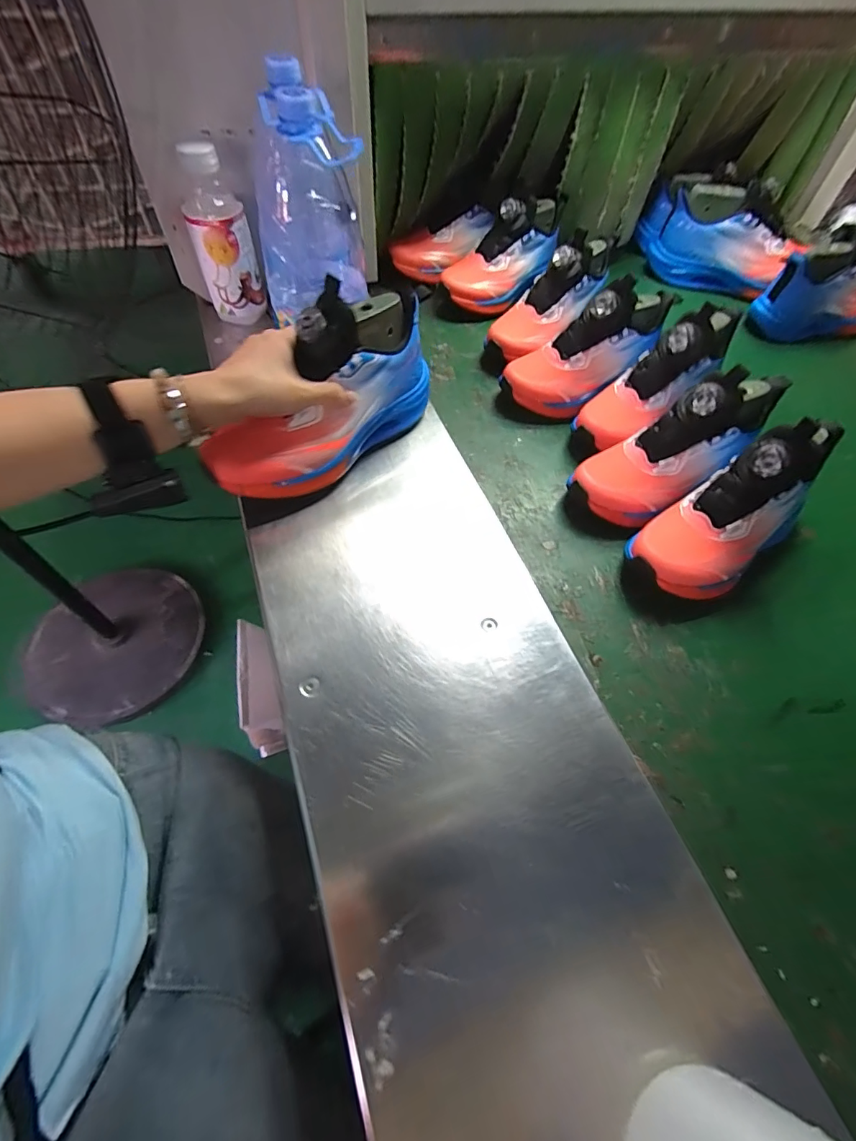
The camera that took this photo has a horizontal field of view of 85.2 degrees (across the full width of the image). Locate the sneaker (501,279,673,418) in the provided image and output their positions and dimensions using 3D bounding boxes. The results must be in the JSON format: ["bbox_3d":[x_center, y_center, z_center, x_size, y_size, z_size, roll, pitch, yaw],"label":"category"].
[{"bbox_3d":[0.206,-0.281,0.575,0.233,0.088,0.088,-32,61,9],"label":"sneaker"}]

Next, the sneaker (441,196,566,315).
[{"bbox_3d":[0.122,-0.482,0.701,0.093,0.109,0.202,40,64,20],"label":"sneaker"}]

